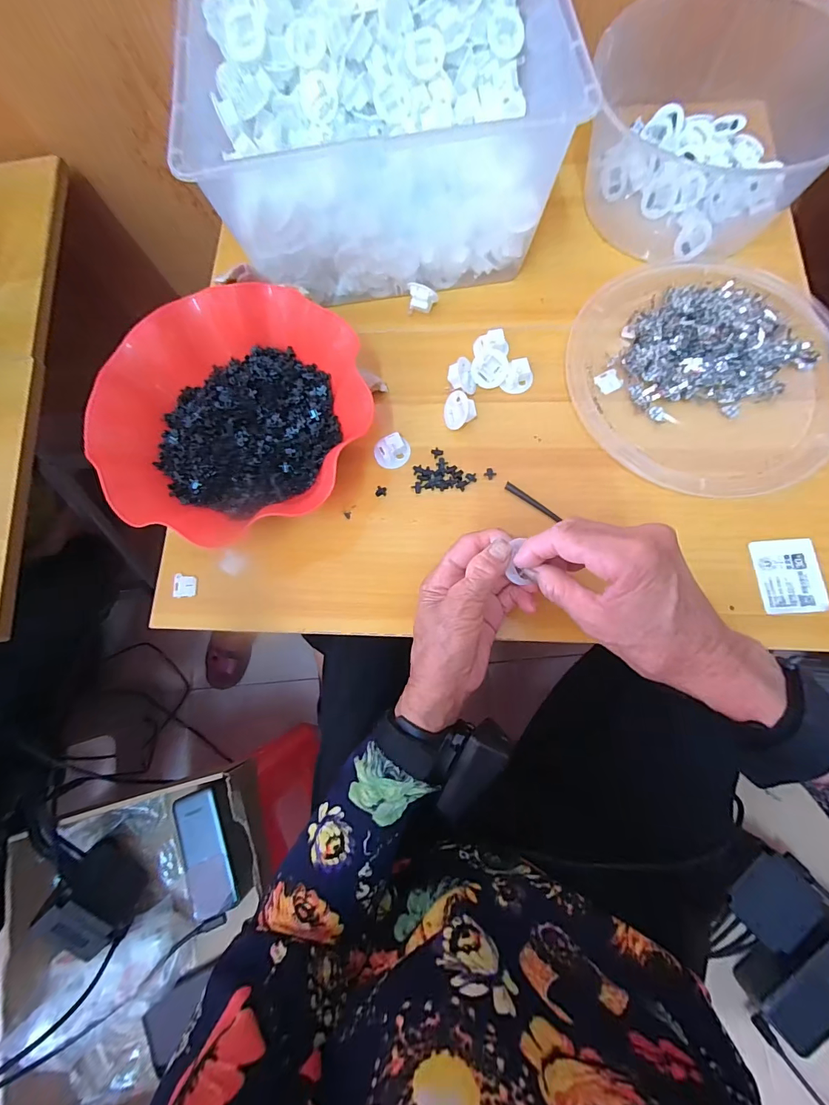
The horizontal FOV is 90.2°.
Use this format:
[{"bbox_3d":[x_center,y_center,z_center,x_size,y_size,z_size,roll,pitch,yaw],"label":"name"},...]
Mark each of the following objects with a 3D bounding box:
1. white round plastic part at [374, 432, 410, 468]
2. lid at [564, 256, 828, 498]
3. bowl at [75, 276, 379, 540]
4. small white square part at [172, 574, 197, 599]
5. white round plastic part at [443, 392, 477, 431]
[{"bbox_3d":[-0.020,-0.090,0.369,0.032,0.011,0.028,-18,77,-1],"label":"white round plastic part"},{"bbox_3d":[0.266,-0.167,0.375,0.226,0.028,0.240,-1,77,3],"label":"lid"},{"bbox_3d":[-0.145,-0.115,0.353,0.218,0.073,0.190,-29,77,-3],"label":"bowl"},{"bbox_3d":[-0.206,0.030,0.370,0.019,0.006,0.022,-4,77,3],"label":"small white square part"},{"bbox_3d":[0.040,-0.128,0.371,0.030,0.011,0.031,-19,85,46],"label":"white round plastic part"}]

